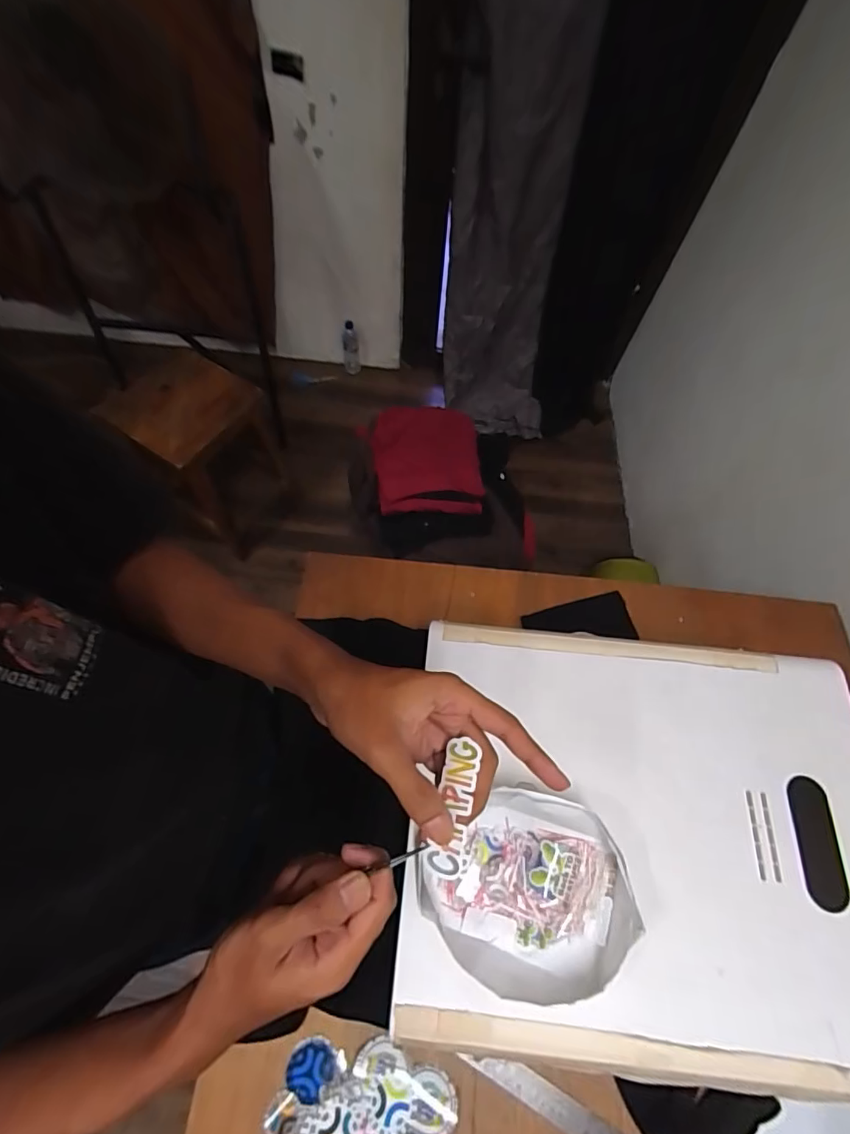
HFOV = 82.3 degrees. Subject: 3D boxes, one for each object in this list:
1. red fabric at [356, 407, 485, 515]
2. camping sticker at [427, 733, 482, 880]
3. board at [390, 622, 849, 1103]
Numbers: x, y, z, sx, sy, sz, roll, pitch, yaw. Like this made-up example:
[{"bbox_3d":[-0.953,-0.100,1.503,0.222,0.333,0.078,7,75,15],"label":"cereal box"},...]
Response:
[{"bbox_3d":[-0.002,-0.248,1.072,0.247,0.068,0.263,-2,64,-5],"label":"red fabric"},{"bbox_3d":[0.017,0.146,0.295,0.021,0.004,0.073,0,59,20],"label":"camping sticker"},{"bbox_3d":[0.244,0.273,0.517,0.504,0.032,0.393,6,64,1],"label":"board"}]

